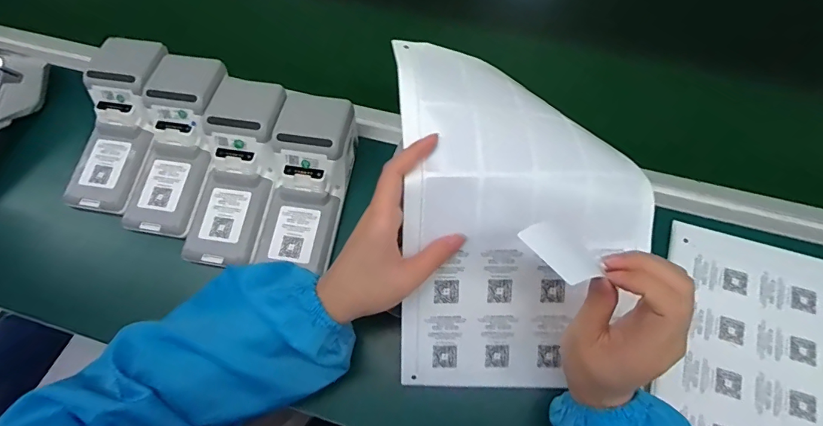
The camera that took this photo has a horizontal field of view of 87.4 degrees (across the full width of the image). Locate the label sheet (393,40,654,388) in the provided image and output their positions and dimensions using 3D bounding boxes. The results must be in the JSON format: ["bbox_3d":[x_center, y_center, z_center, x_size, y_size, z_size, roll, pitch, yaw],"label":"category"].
[{"bbox_3d":[0.106,0.012,0.393,0.225,0.127,0.283,0,70,3],"label":"label sheet"}]

